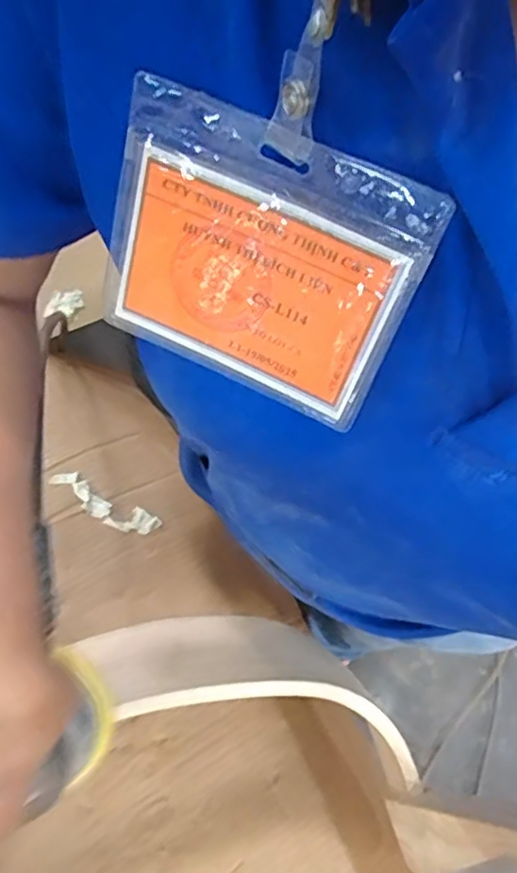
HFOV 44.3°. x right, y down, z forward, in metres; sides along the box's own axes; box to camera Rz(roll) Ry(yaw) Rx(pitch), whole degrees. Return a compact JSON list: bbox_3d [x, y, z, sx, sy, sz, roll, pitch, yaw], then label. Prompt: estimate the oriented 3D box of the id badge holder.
[{"bbox_3d":[-0.002,-0.054,0.205,0.098,0.083,0.004,25,36,7],"label":"id badge holder"}]

